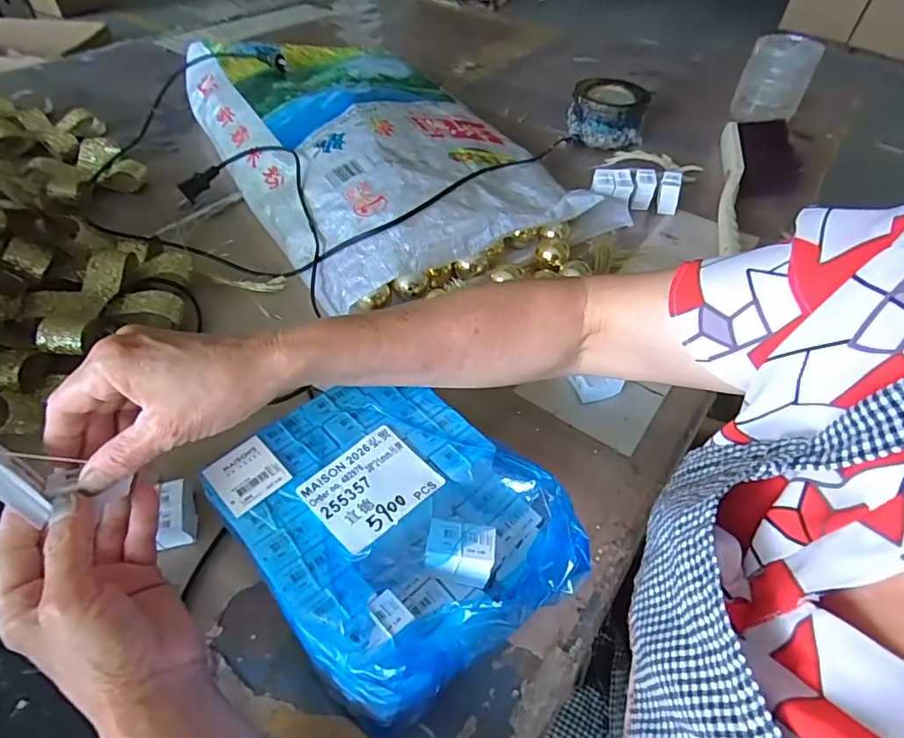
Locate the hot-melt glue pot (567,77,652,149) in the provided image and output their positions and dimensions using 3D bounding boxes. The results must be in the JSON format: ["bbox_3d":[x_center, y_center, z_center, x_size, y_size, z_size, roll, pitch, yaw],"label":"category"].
[{"bbox_3d":[0.245,-0.398,0.819,0.118,0.076,0.108,9,47,4],"label":"hot-melt glue pot"}]

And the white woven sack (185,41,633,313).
[{"bbox_3d":[-0.102,-0.298,0.686,0.354,0.098,0.561,-24,53,-24],"label":"white woven sack"}]

